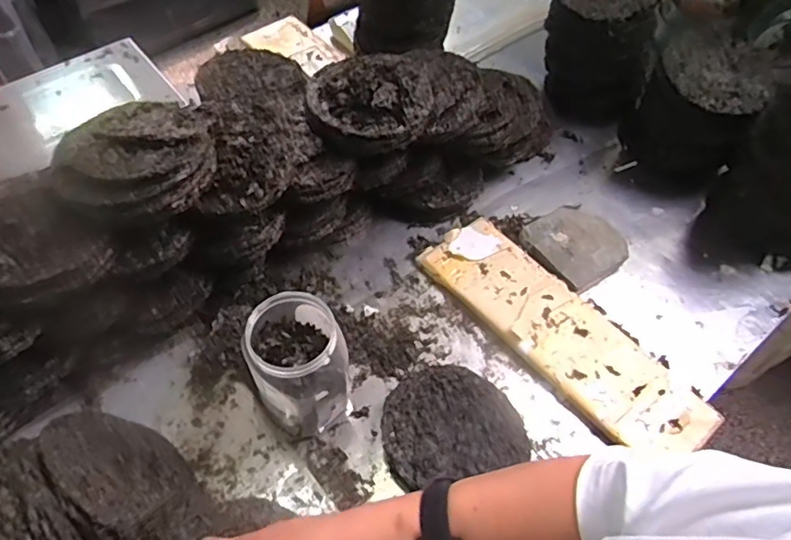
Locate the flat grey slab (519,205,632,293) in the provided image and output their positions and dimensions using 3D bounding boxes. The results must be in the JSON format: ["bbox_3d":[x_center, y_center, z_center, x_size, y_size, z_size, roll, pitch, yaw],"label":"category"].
[{"bbox_3d":[0.319,-0.049,1.003,0.148,0.028,0.155,-34,63,-22],"label":"flat grey slab"}]

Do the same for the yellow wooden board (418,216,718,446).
[{"bbox_3d":[0.266,0.098,0.923,0.159,0.019,0.501,-36,64,-23],"label":"yellow wooden board"}]

